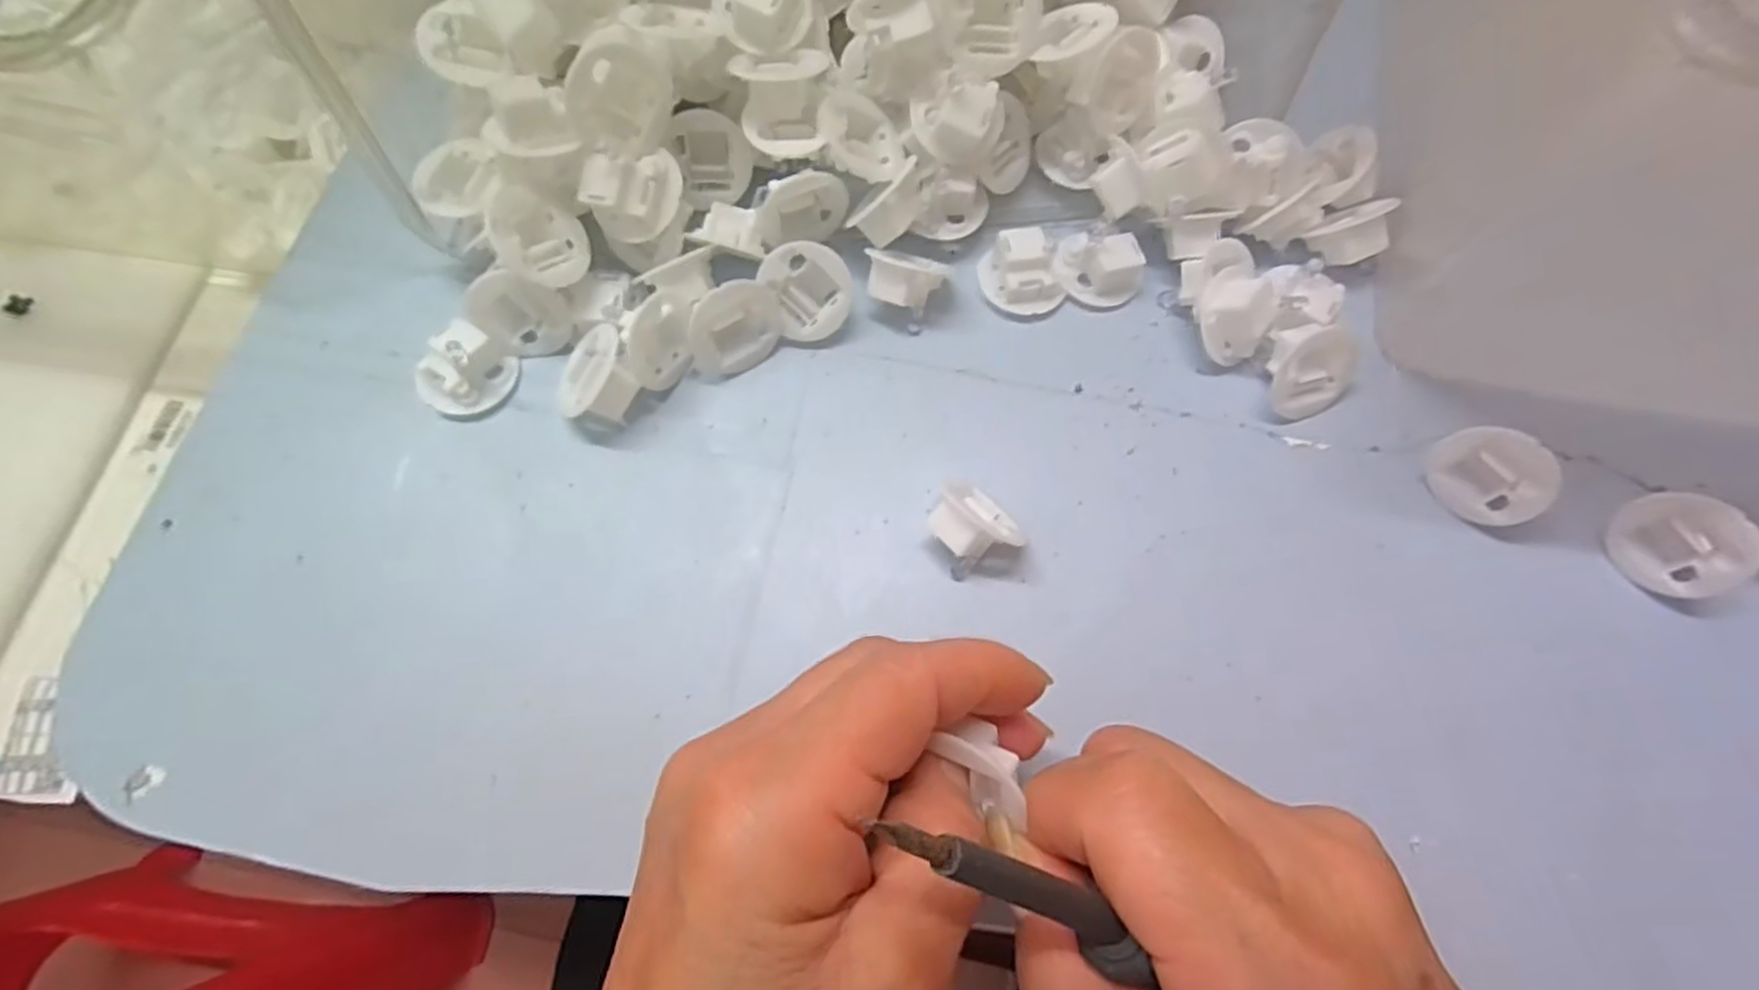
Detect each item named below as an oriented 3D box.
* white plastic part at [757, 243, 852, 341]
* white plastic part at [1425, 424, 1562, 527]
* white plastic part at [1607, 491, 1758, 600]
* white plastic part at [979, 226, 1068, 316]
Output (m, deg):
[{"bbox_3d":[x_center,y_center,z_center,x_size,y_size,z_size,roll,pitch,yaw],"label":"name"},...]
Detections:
[{"bbox_3d":[-0.024,-0.072,0.269,0.031,0.011,0.031,0,112,-1],"label":"white plastic part"},{"bbox_3d":[0.196,-0.008,0.245,0.013,0.032,0.032,-28,64,-31],"label":"white plastic part"},{"bbox_3d":[0.248,0.014,0.236,0.014,0.033,0.031,-14,72,-29],"label":"white plastic part"},{"bbox_3d":[0.052,-0.081,0.276,0.029,0.014,0.028,-15,71,-3],"label":"white plastic part"}]

